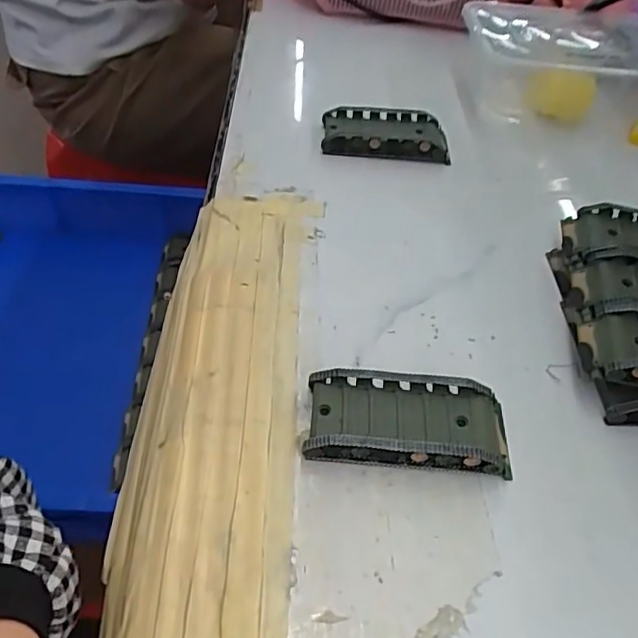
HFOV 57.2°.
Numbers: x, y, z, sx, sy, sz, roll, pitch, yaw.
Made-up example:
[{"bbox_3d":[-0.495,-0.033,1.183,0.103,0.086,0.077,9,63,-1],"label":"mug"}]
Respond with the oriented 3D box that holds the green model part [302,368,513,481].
[{"bbox_3d":[0.044,0.049,0.283,0.095,0.021,0.043,6,48,0],"label":"green model part"}]

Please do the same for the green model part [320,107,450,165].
[{"bbox_3d":[0.051,-0.141,0.452,0.095,0.024,0.043,5,48,-1],"label":"green model part"}]

